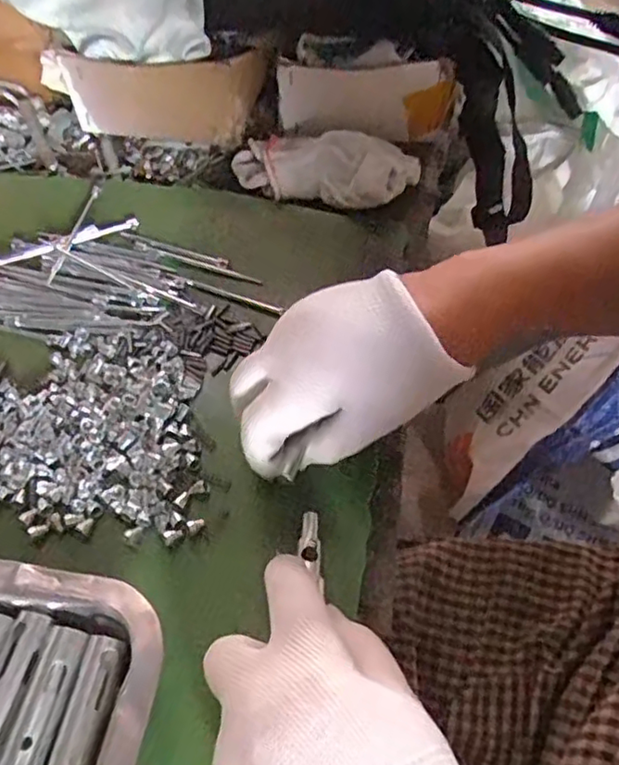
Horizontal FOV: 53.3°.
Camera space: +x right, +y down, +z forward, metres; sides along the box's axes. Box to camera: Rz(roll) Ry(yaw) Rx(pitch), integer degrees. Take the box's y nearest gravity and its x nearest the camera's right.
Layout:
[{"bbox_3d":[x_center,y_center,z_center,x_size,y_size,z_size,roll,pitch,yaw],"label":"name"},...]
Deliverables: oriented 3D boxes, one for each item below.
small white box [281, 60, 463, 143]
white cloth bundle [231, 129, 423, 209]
[{"bbox_3d":[0.043,-0.207,0.444,0.128,0.046,0.015,-2,57,0],"label":"small white box"},{"bbox_3d":[0.009,-0.152,0.432,0.133,0.038,0.055,11,60,8],"label":"white cloth bundle"}]

